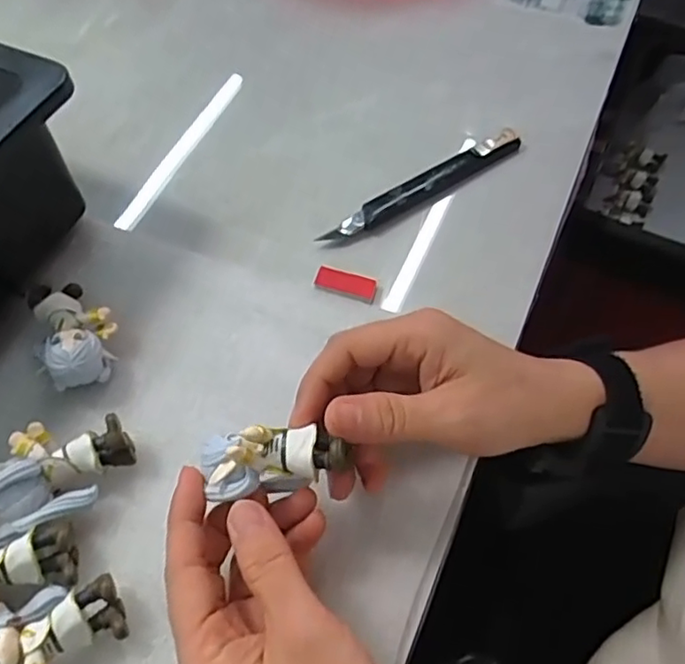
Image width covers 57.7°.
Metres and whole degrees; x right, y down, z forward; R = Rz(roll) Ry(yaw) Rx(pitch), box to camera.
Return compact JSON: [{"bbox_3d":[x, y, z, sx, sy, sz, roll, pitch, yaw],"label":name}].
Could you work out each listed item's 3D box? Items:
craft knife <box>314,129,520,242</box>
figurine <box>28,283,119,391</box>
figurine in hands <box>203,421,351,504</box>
[{"bbox_3d":[0.050,-0.089,0.385,0.144,0.013,0.016,-29,63,-16],"label":"craft knife"},{"bbox_3d":[-0.140,0.000,0.322,0.040,0.027,0.060,-27,63,-15],"label":"figurine"},{"bbox_3d":[-0.028,0.049,0.247,0.057,0.021,0.026,-8,60,1],"label":"figurine in hands"}]

